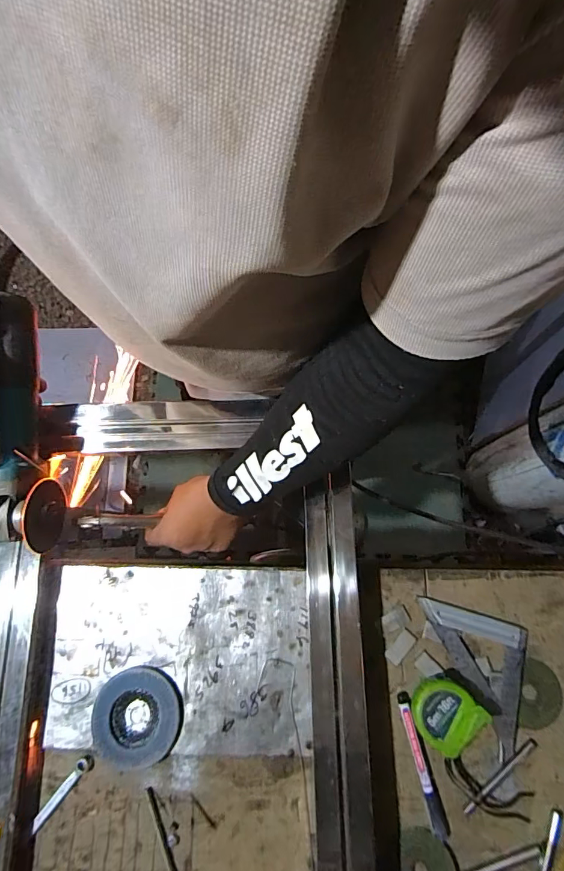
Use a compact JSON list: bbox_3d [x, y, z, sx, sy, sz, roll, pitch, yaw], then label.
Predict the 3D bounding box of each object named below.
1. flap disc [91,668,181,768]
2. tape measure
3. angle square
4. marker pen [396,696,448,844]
[{"bbox_3d":[-0.158,0.308,0.467,0.095,0.011,0.091,-5,75,0],"label":"flap disc"},{"bbox_3d":[0.168,0.290,0.446,0.060,0.036,0.061,42,80,11],"label":"tape measure"},{"bbox_3d":[0.233,0.247,0.471,0.100,0.010,0.164,-24,76,-5],"label":"angle square"},{"bbox_3d":[0.147,0.347,0.447,0.016,0.008,0.134,-14,76,-2],"label":"marker pen"}]

